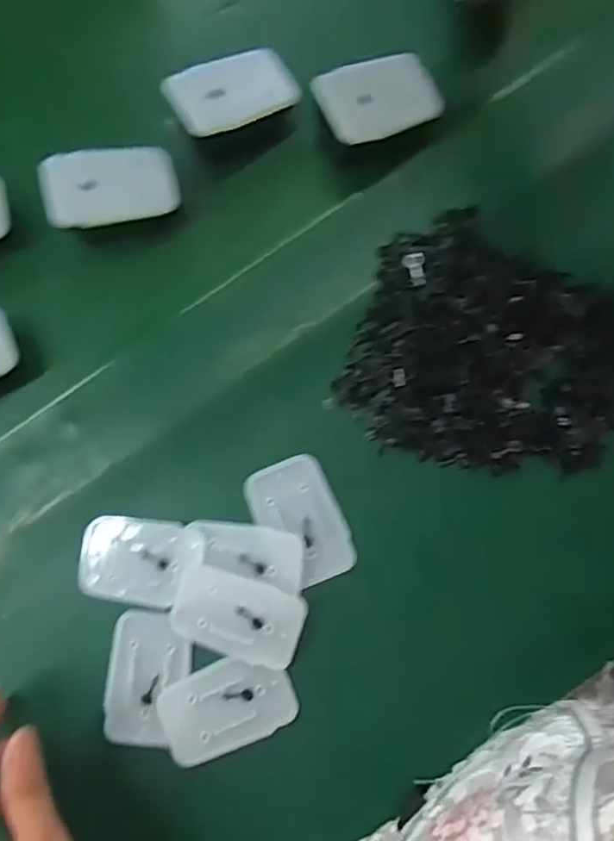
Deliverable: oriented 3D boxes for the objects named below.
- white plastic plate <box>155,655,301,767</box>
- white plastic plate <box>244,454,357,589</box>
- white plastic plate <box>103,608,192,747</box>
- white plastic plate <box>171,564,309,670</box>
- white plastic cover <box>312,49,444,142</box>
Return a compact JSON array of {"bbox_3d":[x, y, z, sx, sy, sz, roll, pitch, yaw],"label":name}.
[{"bbox_3d":[-0.043,0.154,0.337,0.069,0.007,0.043,-21,81,0],"label":"white plastic plate"},{"bbox_3d":[-0.004,0.057,0.353,0.045,0.006,0.070,-25,81,-1],"label":"white plastic plate"},{"bbox_3d":[-0.088,0.142,0.345,0.045,0.007,0.071,3,82,2],"label":"white plastic plate"},{"bbox_3d":[-0.038,0.107,0.343,0.070,0.005,0.042,15,83,5],"label":"white plastic plate"},{"bbox_3d":[0.041,-0.180,0.350,0.069,0.005,0.041,-21,96,-14],"label":"white plastic cover"}]

